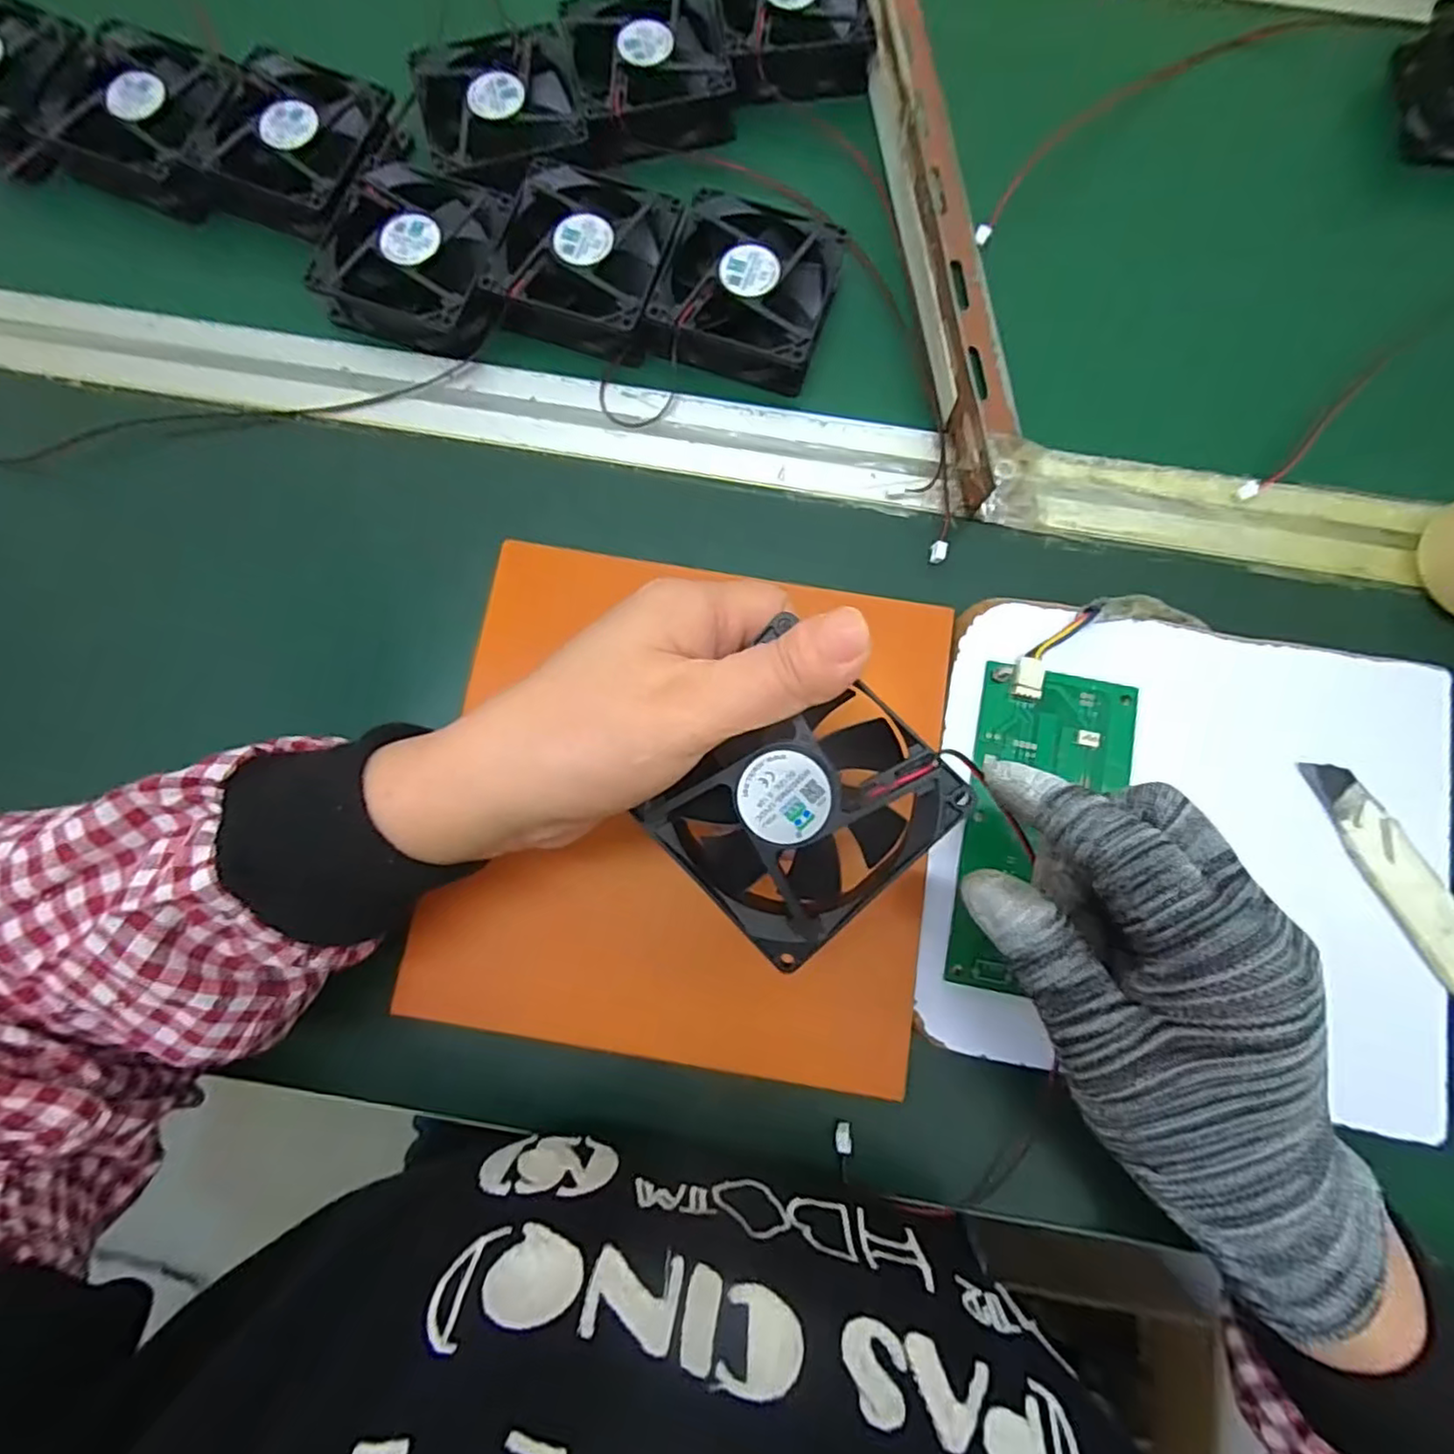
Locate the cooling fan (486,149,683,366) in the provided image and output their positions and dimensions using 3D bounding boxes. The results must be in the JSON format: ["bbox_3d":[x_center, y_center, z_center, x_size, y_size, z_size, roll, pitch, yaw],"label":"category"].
[{"bbox_3d":[-0.070,-0.232,0.330,0.082,0.029,0.083,19,76,4],"label":"cooling fan"}]

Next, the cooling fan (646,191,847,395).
[{"bbox_3d":[0.010,-0.213,0.327,0.078,0.028,0.085,16,76,4],"label":"cooling fan"}]

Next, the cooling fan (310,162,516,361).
[{"bbox_3d":[-0.151,-0.234,0.330,0.085,0.027,0.082,19,76,4],"label":"cooling fan"}]

